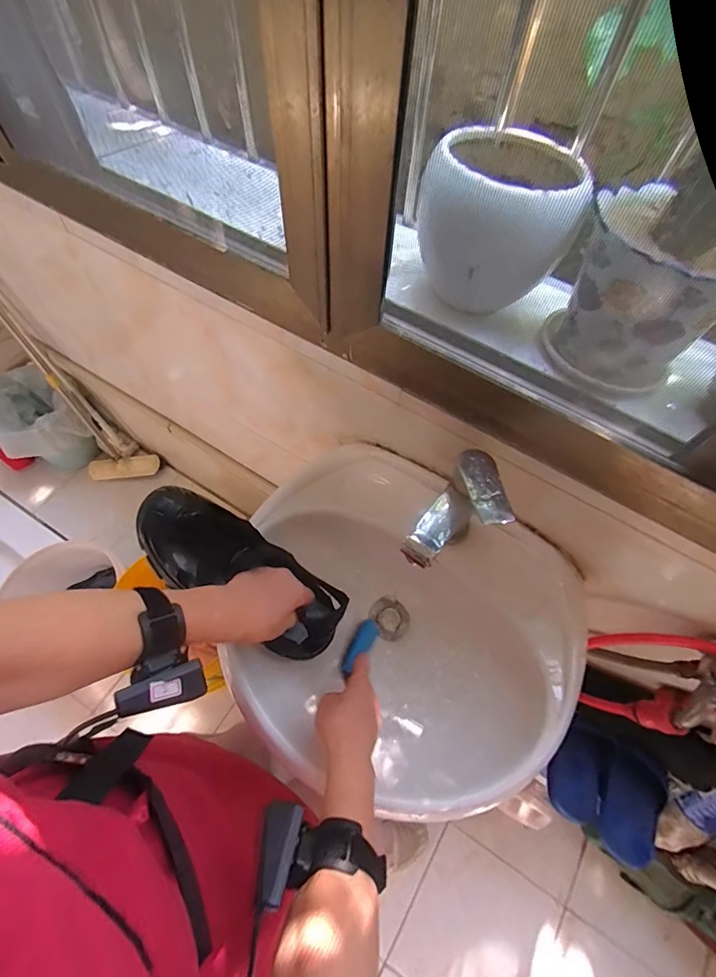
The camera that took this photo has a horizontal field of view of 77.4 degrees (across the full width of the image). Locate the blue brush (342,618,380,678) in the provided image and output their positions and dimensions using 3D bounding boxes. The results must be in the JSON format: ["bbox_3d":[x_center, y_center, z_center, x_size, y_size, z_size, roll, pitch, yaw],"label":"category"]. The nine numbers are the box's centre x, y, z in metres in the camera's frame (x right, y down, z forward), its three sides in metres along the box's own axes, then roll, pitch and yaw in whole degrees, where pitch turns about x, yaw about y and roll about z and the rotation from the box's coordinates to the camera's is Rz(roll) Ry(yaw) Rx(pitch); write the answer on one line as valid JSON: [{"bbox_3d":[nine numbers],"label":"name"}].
[{"bbox_3d":[0.001,0.202,0.572,0.027,0.021,0.085,33,37,13],"label":"blue brush"}]

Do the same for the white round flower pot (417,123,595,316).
[{"bbox_3d":[0.149,-0.307,0.509,0.158,0.134,0.148,9,63,2],"label":"white round flower pot"}]

